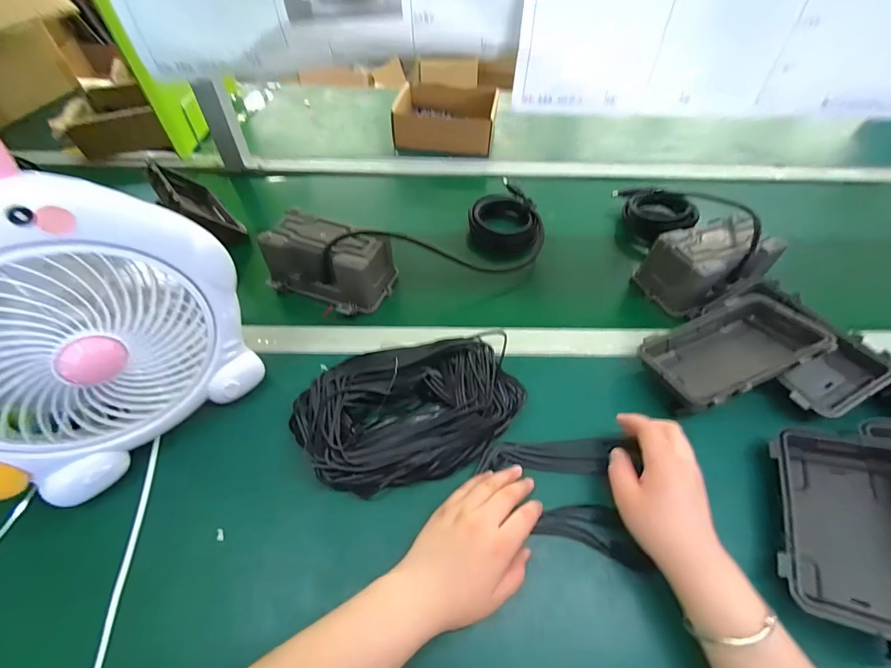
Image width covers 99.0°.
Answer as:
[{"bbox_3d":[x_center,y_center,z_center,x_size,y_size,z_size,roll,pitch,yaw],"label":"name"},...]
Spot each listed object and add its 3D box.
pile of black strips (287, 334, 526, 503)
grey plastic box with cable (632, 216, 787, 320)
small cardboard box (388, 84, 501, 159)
[{"bbox_3d":[-0.031,0.080,0.406,0.240,0.054,0.137,-12,52,-11],"label":"pile of black strips"},{"bbox_3d":[0.373,-0.105,0.541,0.152,0.092,0.098,-23,56,-18],"label":"grey plastic box with cable"},{"bbox_3d":[0.001,-0.474,0.838,0.201,0.073,0.166,6,51,3],"label":"small cardboard box"}]

